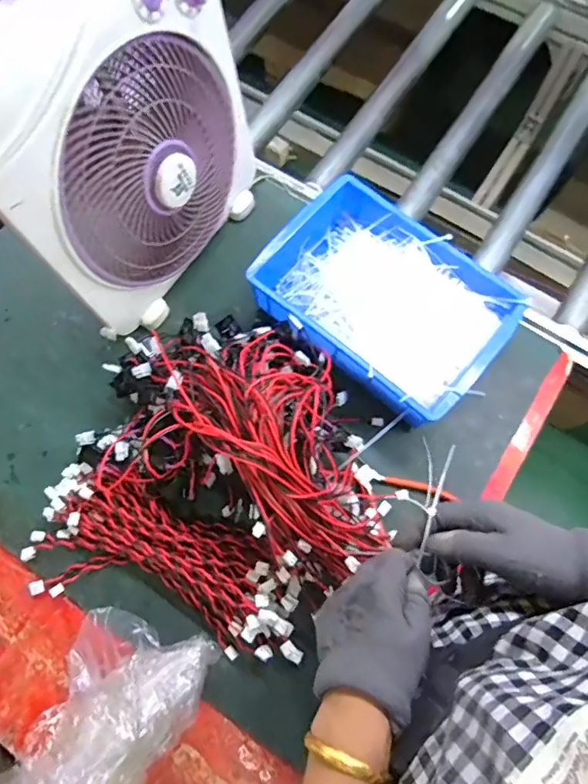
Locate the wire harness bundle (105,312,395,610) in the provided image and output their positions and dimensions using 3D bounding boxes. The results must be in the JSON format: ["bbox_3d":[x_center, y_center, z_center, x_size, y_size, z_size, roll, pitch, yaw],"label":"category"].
[{"bbox_3d":[-0.035,0.045,0.566,0.228,0.153,0.347,-43,77,-12],"label":"wire harness bundle"}]

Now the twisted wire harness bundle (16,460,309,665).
[{"bbox_3d":[-0.146,0.195,0.579,0.339,0.046,0.148,16,73,5],"label":"twisted wire harness bundle"}]

